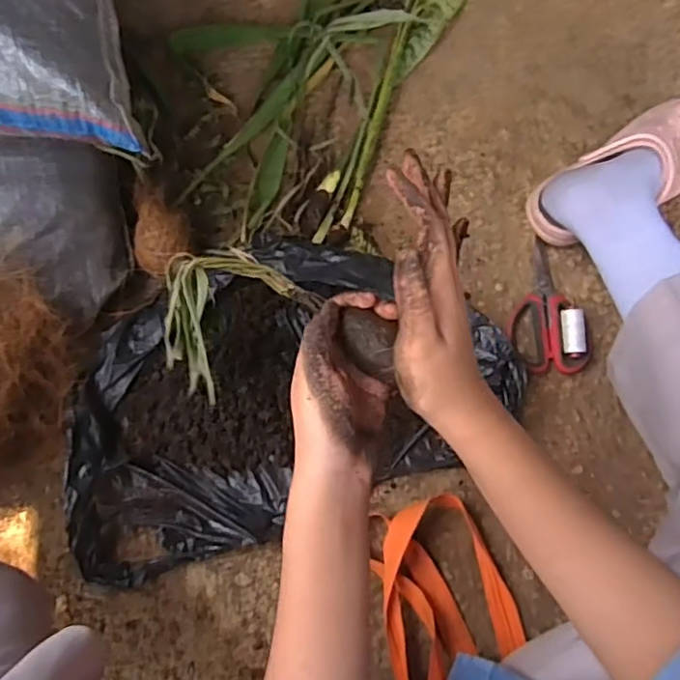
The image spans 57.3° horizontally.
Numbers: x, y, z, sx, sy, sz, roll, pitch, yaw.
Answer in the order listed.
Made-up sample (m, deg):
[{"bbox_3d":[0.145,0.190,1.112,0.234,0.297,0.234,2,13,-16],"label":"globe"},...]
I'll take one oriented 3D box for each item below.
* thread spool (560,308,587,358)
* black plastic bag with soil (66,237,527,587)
[{"bbox_3d":[0.270,-0.009,0.718,0.023,0.026,0.055,1,71,-2],"label":"thread spool"},{"bbox_3d":[-0.064,0.044,0.690,0.485,0.043,0.294,-20,73,-9],"label":"black plastic bag with soil"}]

